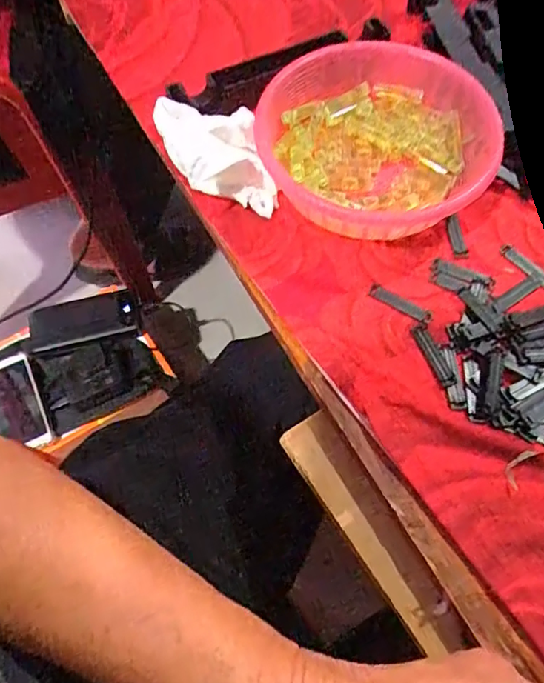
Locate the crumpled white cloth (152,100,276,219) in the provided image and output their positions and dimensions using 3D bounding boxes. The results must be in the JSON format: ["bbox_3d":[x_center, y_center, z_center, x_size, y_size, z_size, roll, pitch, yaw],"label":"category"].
[{"bbox_3d":[-0.038,-0.132,0.380,0.069,0.066,0.071,-18,66,-7],"label":"crumpled white cloth"}]

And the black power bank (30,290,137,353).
[{"bbox_3d":[-0.272,-0.028,0.751,0.152,0.023,0.071,-8,65,-3],"label":"black power bank"}]

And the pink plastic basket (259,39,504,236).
[{"bbox_3d":[0.086,-0.149,0.397,0.176,0.047,0.164,0,65,1],"label":"pink plastic basket"}]

